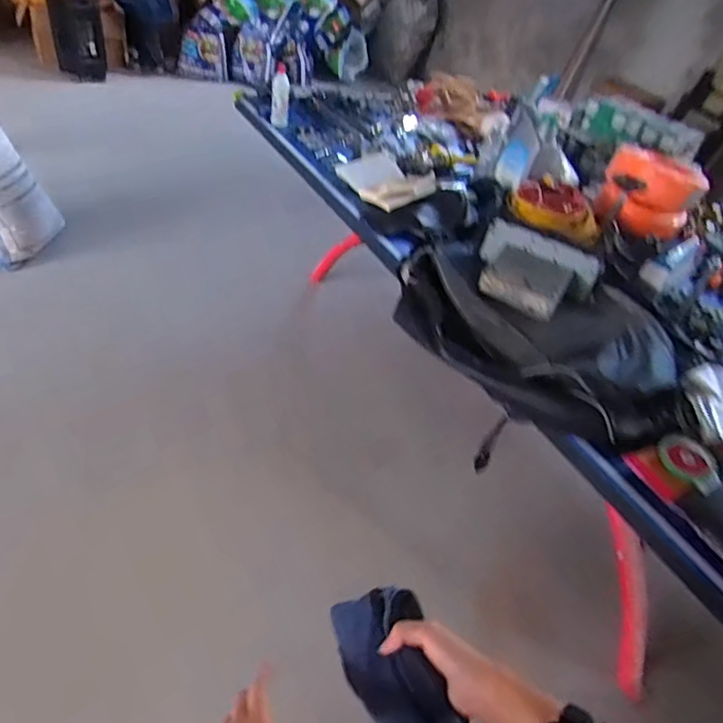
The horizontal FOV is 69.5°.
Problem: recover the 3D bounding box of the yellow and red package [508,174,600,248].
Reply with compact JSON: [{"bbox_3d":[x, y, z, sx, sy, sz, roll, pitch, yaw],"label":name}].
[{"bbox_3d":[0.622,-0.481,1.652,0.123,0.116,0.285,-28,56,-36],"label":"yellow and red package"}]

